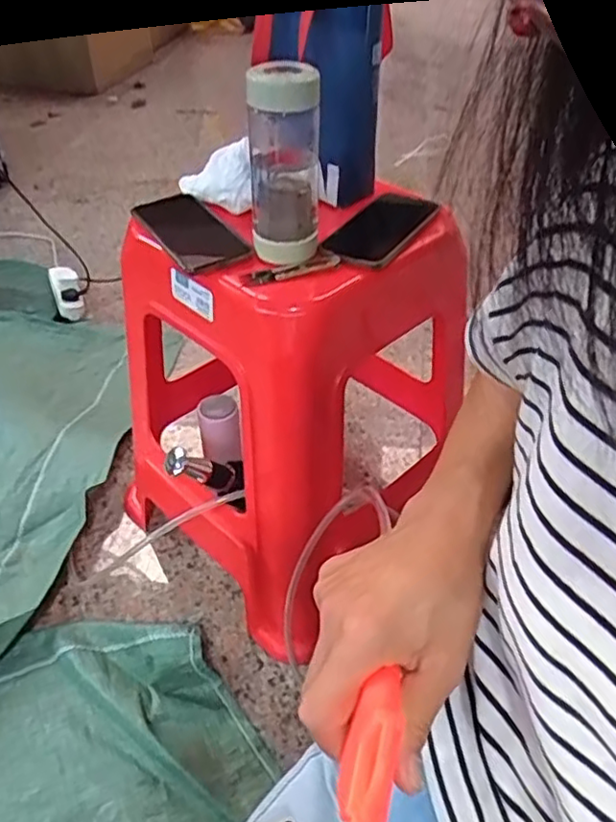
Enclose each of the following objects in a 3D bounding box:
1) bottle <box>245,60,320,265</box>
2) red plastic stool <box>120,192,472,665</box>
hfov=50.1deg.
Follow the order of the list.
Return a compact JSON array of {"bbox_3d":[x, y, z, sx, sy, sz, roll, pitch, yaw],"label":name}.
[{"bbox_3d":[-0.021,-0.232,0.628,0.066,0.173,0.074,-3,41,-4],"label":"bottle"},{"bbox_3d":[-0.046,-0.041,0.907,0.356,0.485,0.406,-33,52,-32],"label":"red plastic stool"}]

